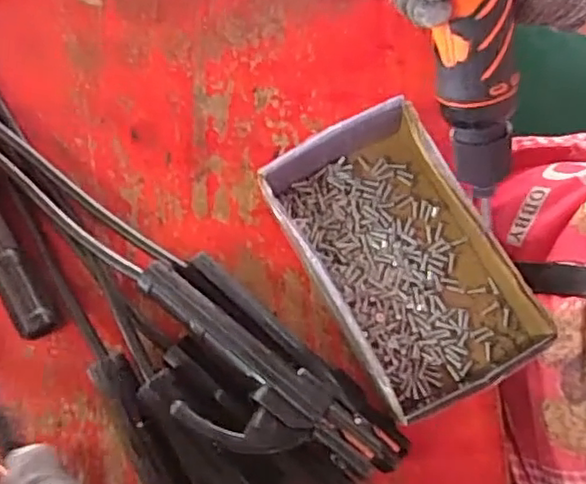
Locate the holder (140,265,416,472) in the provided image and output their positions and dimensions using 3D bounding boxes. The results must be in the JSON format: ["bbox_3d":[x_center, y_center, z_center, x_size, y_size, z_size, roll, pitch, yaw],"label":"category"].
[{"bbox_3d":[-0.029,0.101,0.435,0.208,0.053,0.075,35,80,11],"label":"holder"}]

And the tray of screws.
[{"bbox_3d":[0.082,0.006,0.465,0.135,0.050,0.204,-30,76,-4],"label":"tray of screws"}]

